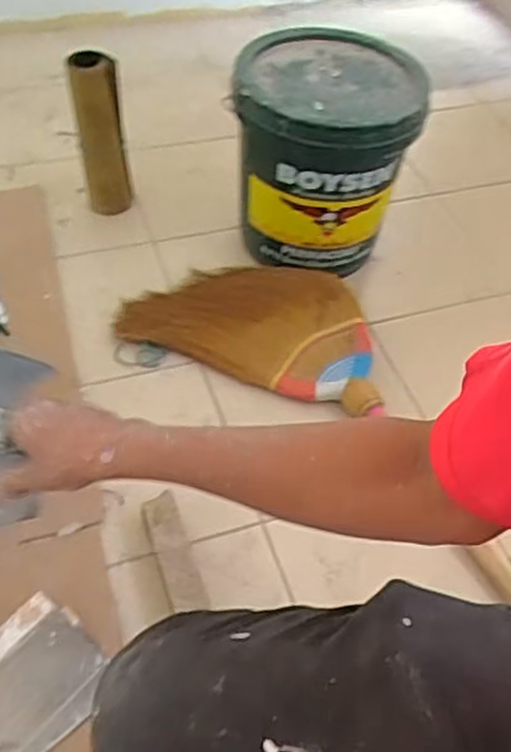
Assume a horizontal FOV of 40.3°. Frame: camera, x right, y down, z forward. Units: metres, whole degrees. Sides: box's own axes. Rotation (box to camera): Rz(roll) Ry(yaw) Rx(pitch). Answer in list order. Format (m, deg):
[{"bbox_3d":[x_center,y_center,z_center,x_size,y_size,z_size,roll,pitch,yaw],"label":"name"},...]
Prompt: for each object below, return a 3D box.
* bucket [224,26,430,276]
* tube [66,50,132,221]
[{"bbox_3d":[0.109,-0.383,1.194,0.280,0.306,0.297,2,49,-3],"label":"bucket"},{"bbox_3d":[-0.292,-0.449,1.320,0.083,0.307,0.095,-8,50,-11],"label":"tube"}]

